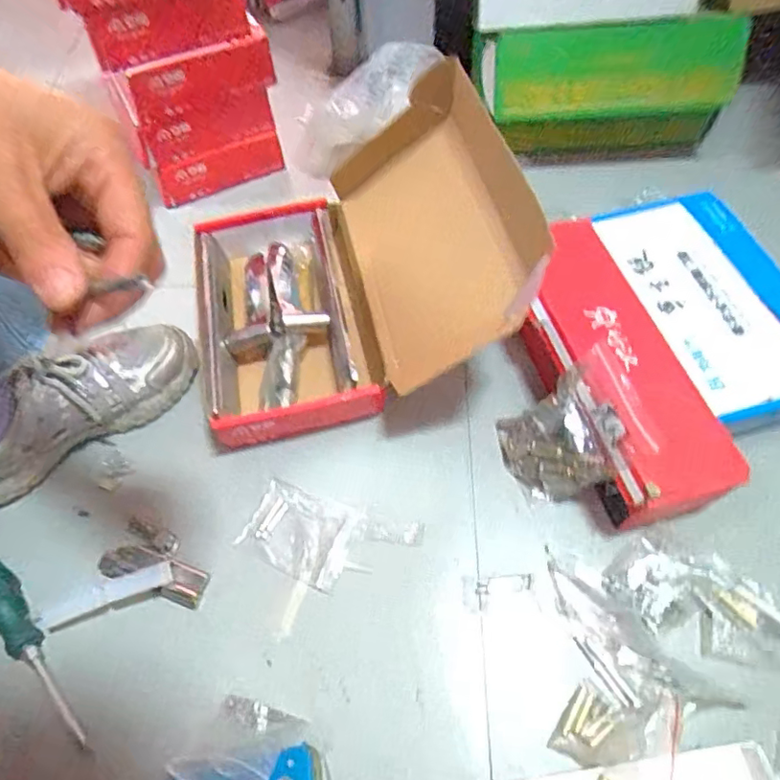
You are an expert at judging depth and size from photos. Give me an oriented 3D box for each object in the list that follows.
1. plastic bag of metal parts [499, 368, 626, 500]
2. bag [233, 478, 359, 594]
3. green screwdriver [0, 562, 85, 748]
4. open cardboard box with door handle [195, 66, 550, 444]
[{"bbox_3d":[0.148,0.044,0.478,0.020,0.106,0.089,6,49,-42],"label":"plastic bag of metal parts"},{"bbox_3d":[-0.077,0.123,0.479,0.091,0.004,0.069,20,63,14],"label":"bag"},{"bbox_3d":[-0.291,0.196,0.435,0.029,0.023,0.184,-38,65,-18],"label":"green screwdriver"},{"bbox_3d":[-0.047,-0.127,0.515,0.291,0.188,0.265,-12,60,-4],"label":"open cardboard box with door handle"}]

